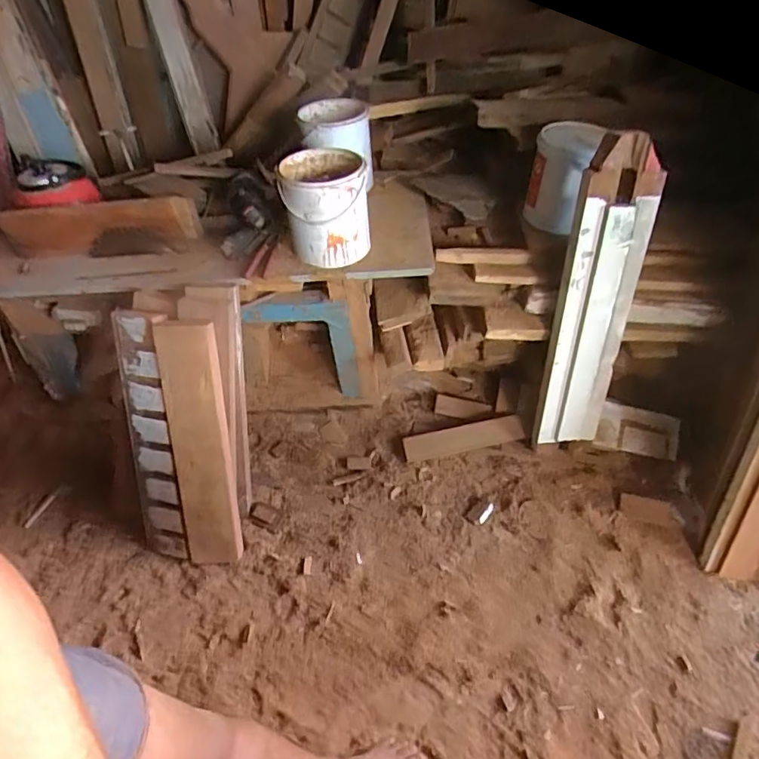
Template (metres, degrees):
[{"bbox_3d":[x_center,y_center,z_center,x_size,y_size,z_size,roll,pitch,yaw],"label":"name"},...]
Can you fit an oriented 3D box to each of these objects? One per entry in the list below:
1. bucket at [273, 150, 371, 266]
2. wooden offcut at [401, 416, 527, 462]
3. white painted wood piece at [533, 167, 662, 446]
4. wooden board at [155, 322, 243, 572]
[{"bbox_3d":[-0.119,-0.374,1.197,0.183,0.208,0.203,-8,49,-6],"label":"bucket"},{"bbox_3d":[0.225,0.162,1.479,0.317,0.021,0.074,-11,72,0],"label":"wooden offcut"},{"bbox_3d":[0.475,-0.123,1.219,0.153,0.708,0.059,7,40,12],"label":"white painted wood piece"},{"bbox_3d":[-0.390,0.156,1.187,0.130,0.563,0.035,0,19,3],"label":"wooden board"}]

